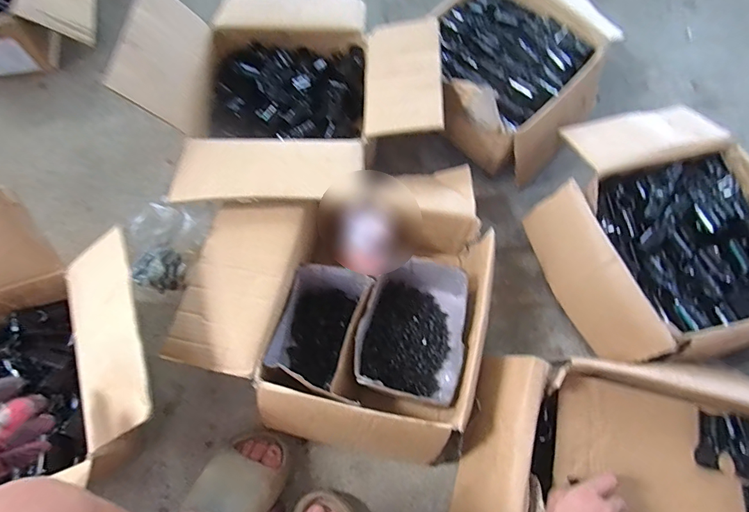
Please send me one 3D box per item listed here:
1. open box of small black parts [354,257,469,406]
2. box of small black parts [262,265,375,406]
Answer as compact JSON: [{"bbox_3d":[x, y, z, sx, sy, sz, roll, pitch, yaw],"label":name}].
[{"bbox_3d":[0.062,0.117,0.689,0.164,0.109,0.217,13,68,1],"label":"open box of small black parts"},{"bbox_3d":[-0.084,0.114,0.680,0.126,0.115,0.191,20,68,3],"label":"box of small black parts"}]

